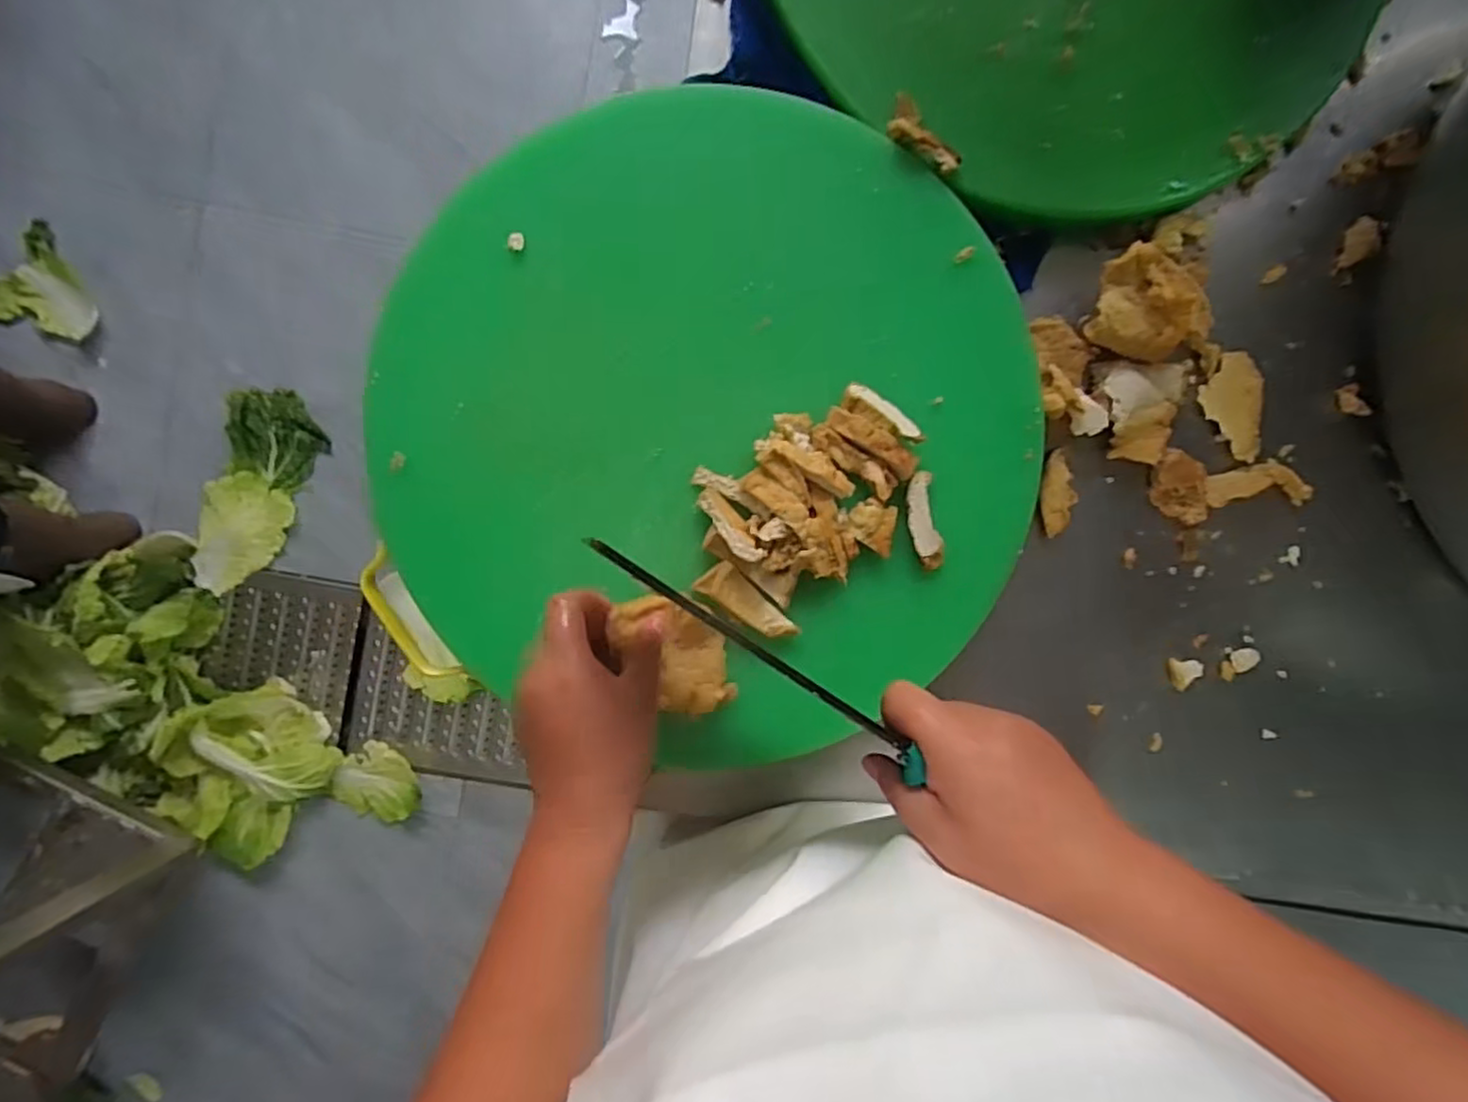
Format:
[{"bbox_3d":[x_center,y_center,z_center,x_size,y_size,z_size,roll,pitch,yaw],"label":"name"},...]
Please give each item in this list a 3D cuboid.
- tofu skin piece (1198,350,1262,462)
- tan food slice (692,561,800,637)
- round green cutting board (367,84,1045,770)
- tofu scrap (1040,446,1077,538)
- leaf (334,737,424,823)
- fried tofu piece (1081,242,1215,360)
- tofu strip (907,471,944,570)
[{"bbox_3d":[0.336,-0.098,0.473,0.041,0.008,0.071,2,91,-3],"label":"tofu skin piece"},{"bbox_3d":[0.010,0.031,0.422,0.066,0.009,0.024,34,89,-3],"label":"tan food slice"},{"bbox_3d":[-0.013,-0.077,0.437,0.394,0.045,0.375,0,91,-3],"label":"round green cutting board"},{"bbox_3d":[0.218,-0.038,0.468,0.023,0.005,0.057,10,91,-3],"label":"tofu scrap"},{"bbox_3d":[-0.632,0.411,1.245,0.155,0.033,0.131,9,91,-3],"label":"leaf"},{"bbox_3d":[0.267,-0.158,0.445,0.083,0.029,0.065,-11,91,-2],"label":"fried tofu piece"},{"bbox_3d":[0.116,-0.018,0.426,0.019,0.006,0.058,-10,91,-2],"label":"tofu strip"}]

